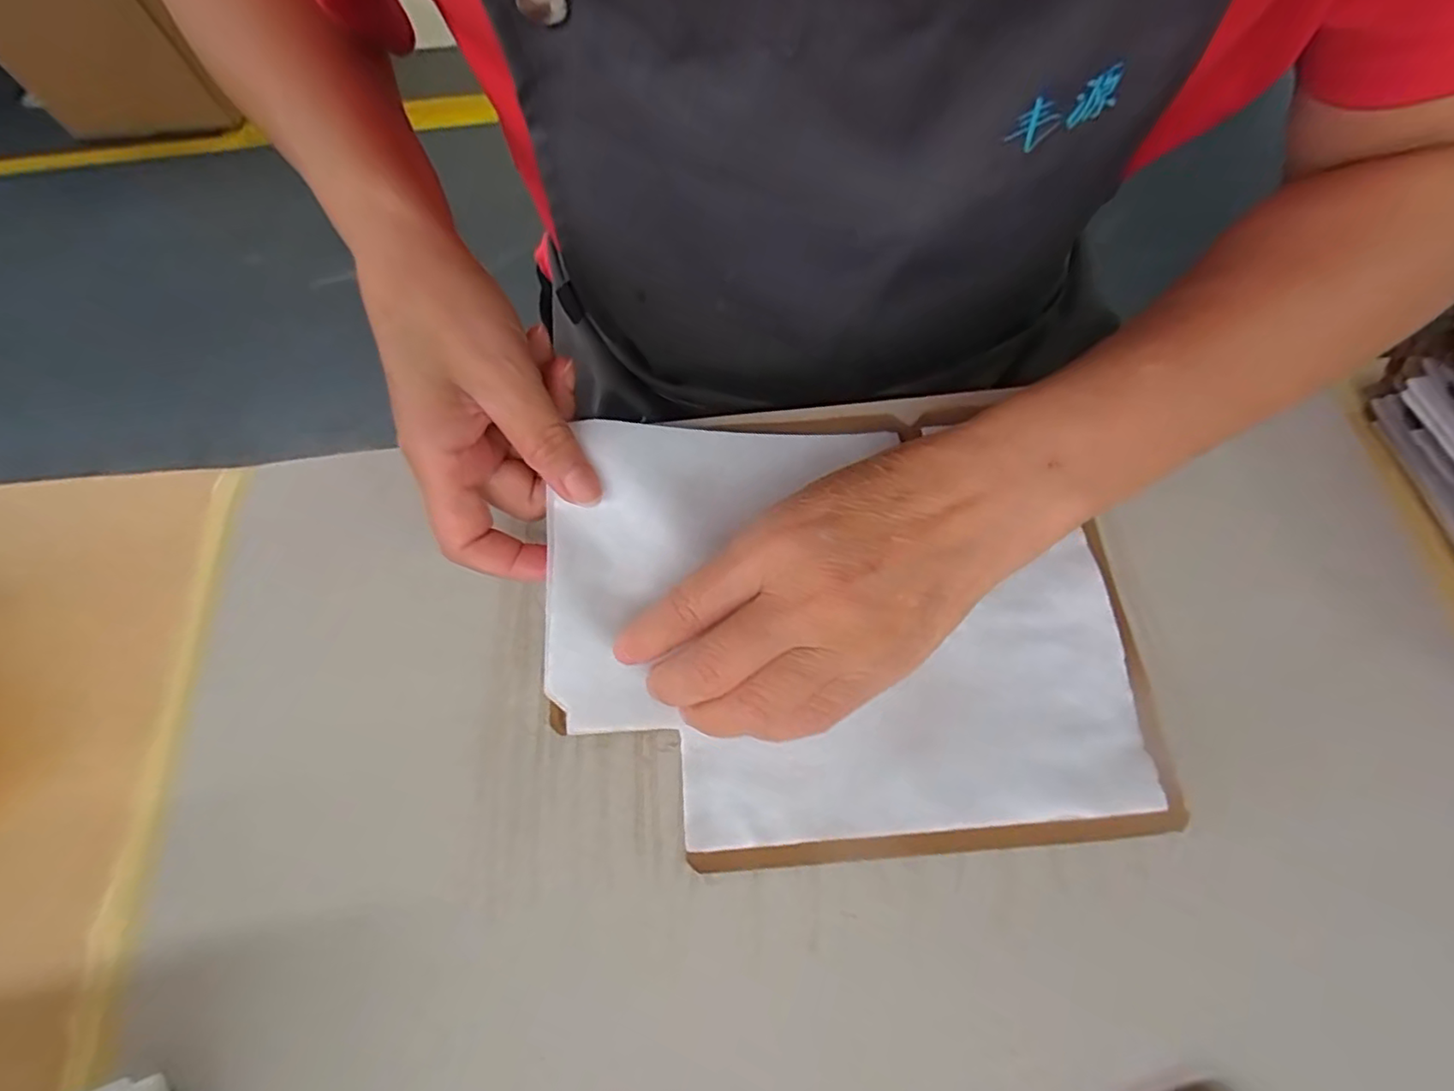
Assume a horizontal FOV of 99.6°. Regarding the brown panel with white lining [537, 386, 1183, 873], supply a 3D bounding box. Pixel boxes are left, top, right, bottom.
[{"bbox_3d":[0.043,0.020,0.259,0.235,0.032,0.201,-5,67,0],"label":"brown panel with white lining"}]

